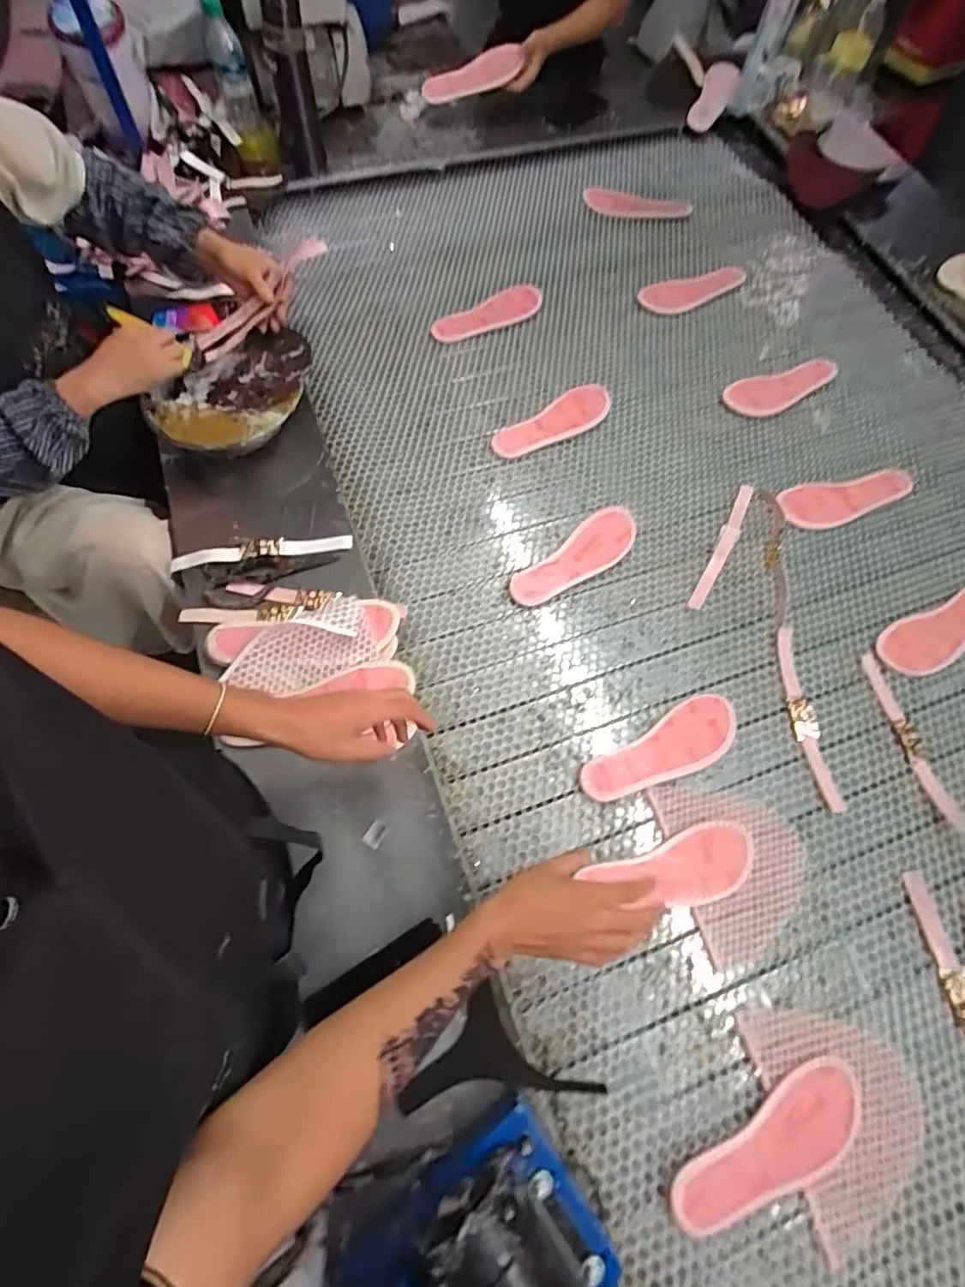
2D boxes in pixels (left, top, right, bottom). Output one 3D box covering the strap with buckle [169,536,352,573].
[{"bbox_3d":[-0.319,-0.138,0.790,0.253,0.018,0.026,-9,68,-6],"label":"strap with buckle"}]

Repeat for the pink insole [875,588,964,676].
[{"bbox_3d":[0.682,-0.021,0.807,0.236,0.009,0.080,-23,71,-10],"label":"pink insole"}]

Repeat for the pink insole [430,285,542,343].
[{"bbox_3d":[0.010,-0.629,1.049,0.227,0.011,0.069,-25,83,-9],"label":"pink insole"}]

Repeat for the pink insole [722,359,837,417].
[{"bbox_3d":[0.546,-0.462,0.998,0.230,0.018,0.078,-21,70,-10],"label":"pink insole"}]

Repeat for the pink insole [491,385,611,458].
[{"bbox_3d":[0.118,-0.381,0.944,0.221,0.011,0.072,-26,80,-6],"label":"pink insole"}]

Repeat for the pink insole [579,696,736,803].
[{"bbox_3d":[0.238,0.137,0.721,0.232,0.025,0.077,-23,70,-11],"label":"pink insole"}]

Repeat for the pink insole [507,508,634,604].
[{"bbox_3d":[0.143,-0.130,0.837,0.226,0.031,0.083,-39,74,-16],"label":"pink insole"}]

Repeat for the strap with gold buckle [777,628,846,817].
[{"bbox_3d":[0.441,0.100,0.760,0.035,0.004,0.253,-3,68,-3],"label":"strap with gold buckle"}]

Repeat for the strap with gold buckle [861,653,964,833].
[{"bbox_3d":[0.582,0.129,0.750,0.030,0.006,0.244,-12,69,-7],"label":"strap with gold buckle"}]

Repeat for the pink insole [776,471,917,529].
[{"bbox_3d":[0.599,-0.235,0.902,0.237,0.006,0.082,-9,68,-6],"label":"pink insole"}]

